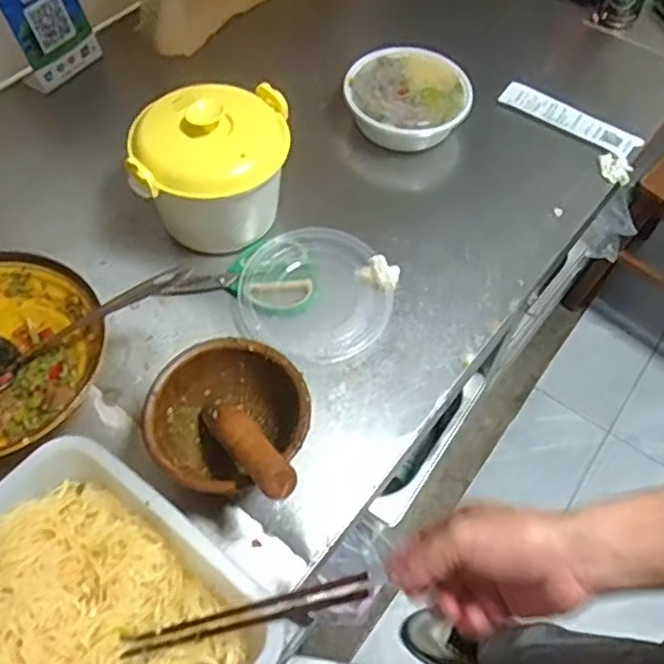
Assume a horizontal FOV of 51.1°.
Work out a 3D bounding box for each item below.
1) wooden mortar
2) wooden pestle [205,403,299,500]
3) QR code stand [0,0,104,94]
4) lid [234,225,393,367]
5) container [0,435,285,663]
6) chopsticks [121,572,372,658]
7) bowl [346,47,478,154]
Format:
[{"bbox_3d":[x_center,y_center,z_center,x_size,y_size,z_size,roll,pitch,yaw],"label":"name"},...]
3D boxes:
[{"bbox_3d":[-0.098,0.090,0.668,0.145,0.089,0.149,1,58,-2],"label":"wooden mortar"},{"bbox_3d":[-0.071,0.098,0.608,0.038,0.029,0.155,-28,28,-18],"label":"wooden pestle"},{"bbox_3d":[-0.377,-0.406,0.937,0.110,0.155,0.065,-38,67,-23],"label":"QR code stand"},{"bbox_3d":[-0.019,-0.046,0.803,0.170,0.018,0.176,1,58,-2],"label":"lid"},{"bbox_3d":[-0.198,0.233,0.576,0.279,0.064,0.207,36,63,18],"label":"container"},{"bbox_3d":[-0.072,0.234,0.572,0.214,0.017,0.017,-17,59,7],"label":"chopsticks"},{"bbox_3d":[0.102,-0.314,0.945,0.168,0.063,0.162,-17,60,-13],"label":"bowl"}]

